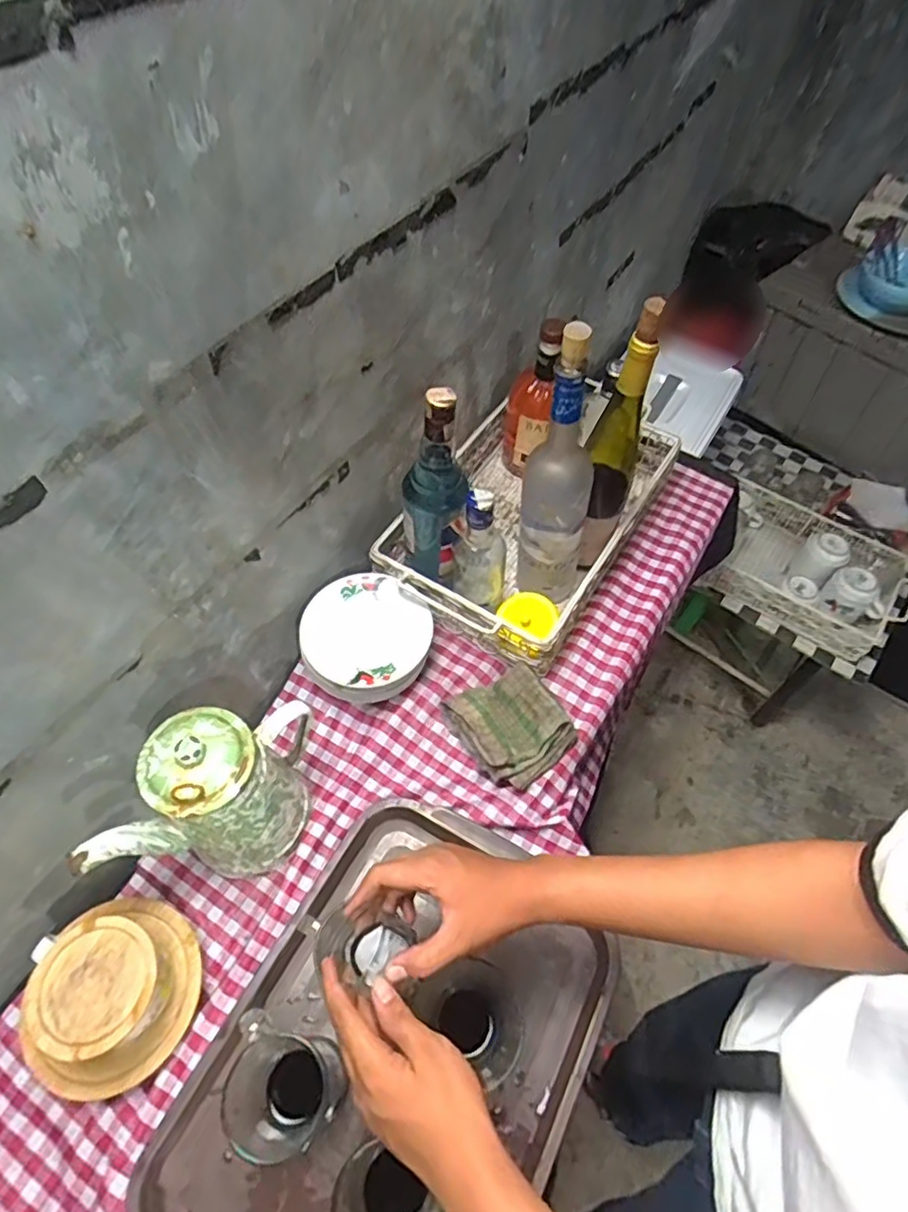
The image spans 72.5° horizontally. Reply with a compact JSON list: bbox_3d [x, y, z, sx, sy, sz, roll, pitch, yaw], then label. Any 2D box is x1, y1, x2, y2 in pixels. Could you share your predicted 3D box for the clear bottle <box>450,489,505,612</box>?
[{"bbox_3d":[0.028,-0.067,0.729,0.061,0.197,0.060,2,56,0],"label":"clear bottle"}]

